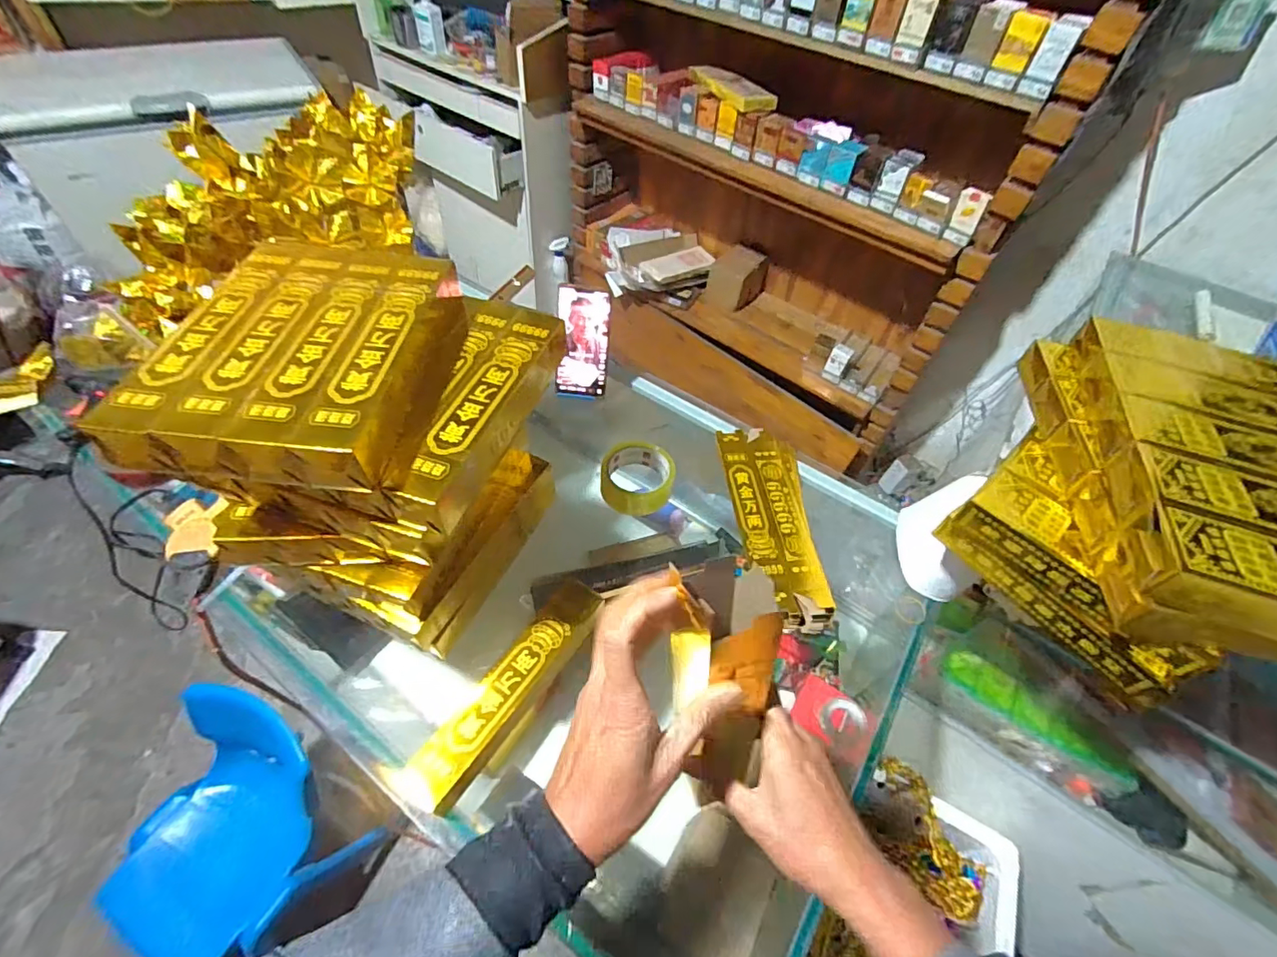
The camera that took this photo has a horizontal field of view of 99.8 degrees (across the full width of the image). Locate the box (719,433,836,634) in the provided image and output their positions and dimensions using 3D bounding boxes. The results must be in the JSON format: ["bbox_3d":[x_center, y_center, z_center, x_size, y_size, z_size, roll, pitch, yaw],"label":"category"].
[{"bbox_3d":[0.172,0.048,0.673,0.102,0.021,0.282,-2,51,-7],"label":"box"}]

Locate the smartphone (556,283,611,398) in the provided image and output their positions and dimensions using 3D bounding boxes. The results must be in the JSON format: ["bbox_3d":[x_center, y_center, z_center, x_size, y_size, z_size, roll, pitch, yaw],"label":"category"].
[{"bbox_3d":[-0.079,-0.191,0.767,0.072,0.155,0.013,5,27,-2],"label":"smartphone"}]

